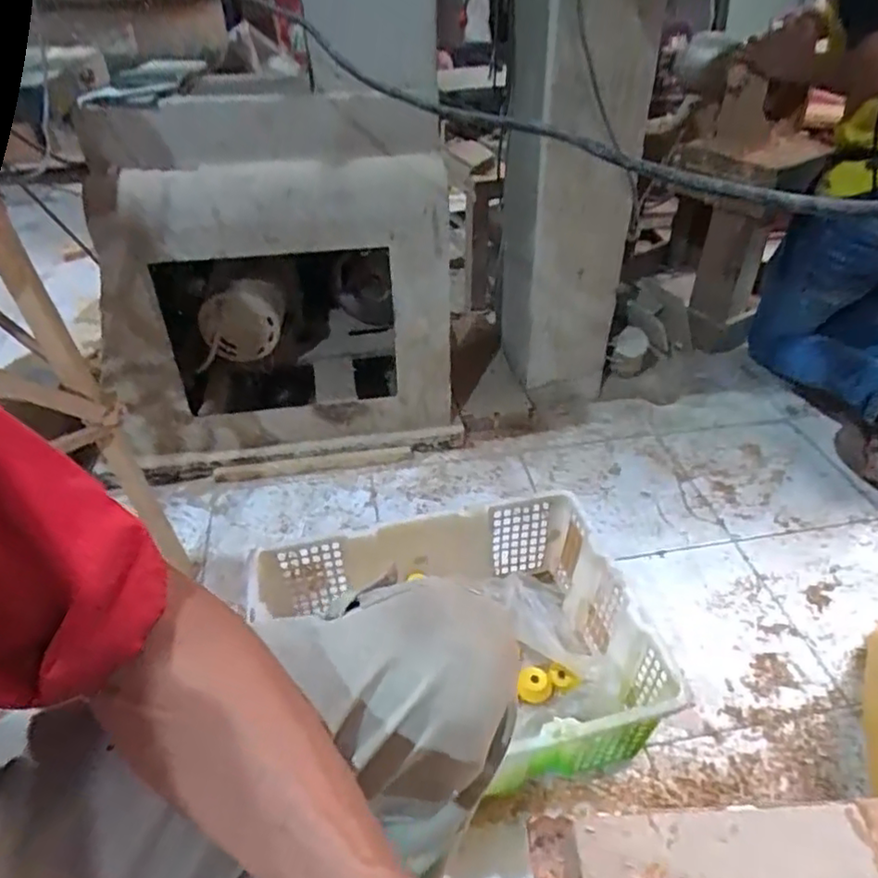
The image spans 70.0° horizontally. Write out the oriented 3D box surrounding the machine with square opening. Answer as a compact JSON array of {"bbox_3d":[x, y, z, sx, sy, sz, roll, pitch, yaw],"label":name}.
[{"bbox_3d":[-0.290,-0.292,1.202,0.576,0.615,0.369,-6,39,-6],"label":"machine with square opening"}]

